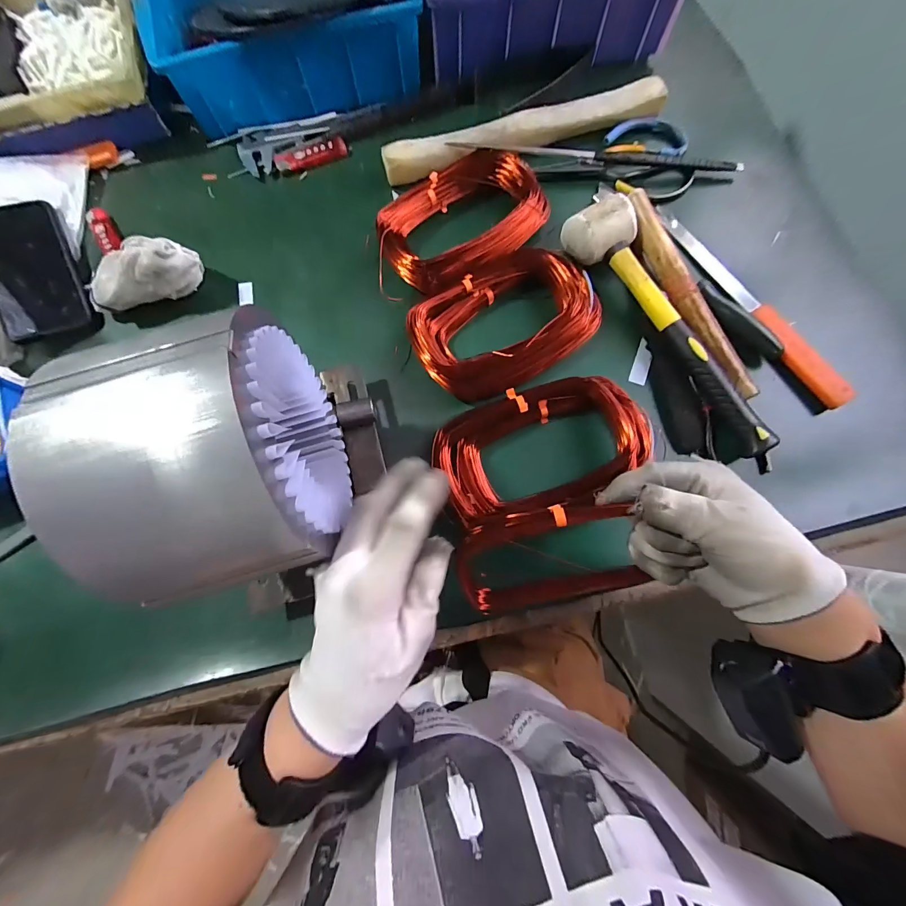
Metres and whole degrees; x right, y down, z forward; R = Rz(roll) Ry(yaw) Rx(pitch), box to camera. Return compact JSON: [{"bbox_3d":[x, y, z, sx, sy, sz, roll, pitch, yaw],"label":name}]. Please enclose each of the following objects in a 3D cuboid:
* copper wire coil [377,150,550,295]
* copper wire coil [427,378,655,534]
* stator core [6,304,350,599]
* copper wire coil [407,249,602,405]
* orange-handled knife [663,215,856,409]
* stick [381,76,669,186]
[{"bbox_3d":[0.004,-0.238,0.406,0.185,0.049,0.124,-27,78,-5],"label":"copper wire coil"},{"bbox_3d":[0.083,0.002,0.343,0.194,0.046,0.126,-9,82,-2],"label":"copper wire coil"},{"bbox_3d":[-0.138,0.007,0.233,0.108,0.126,0.132,-15,77,-3],"label":"stator core"},{"bbox_3d":[0.055,-0.131,0.368,0.185,0.041,0.123,-35,79,-7],"label":"copper wire coil"},{"bbox_3d":[0.304,-0.155,0.391,0.033,0.027,0.255,-25,70,-4],"label":"orange-handled knife"},{"bbox_3d":[0.082,-0.359,0.432,0.322,0.027,0.042,-16,82,-3],"label":"stick"}]

